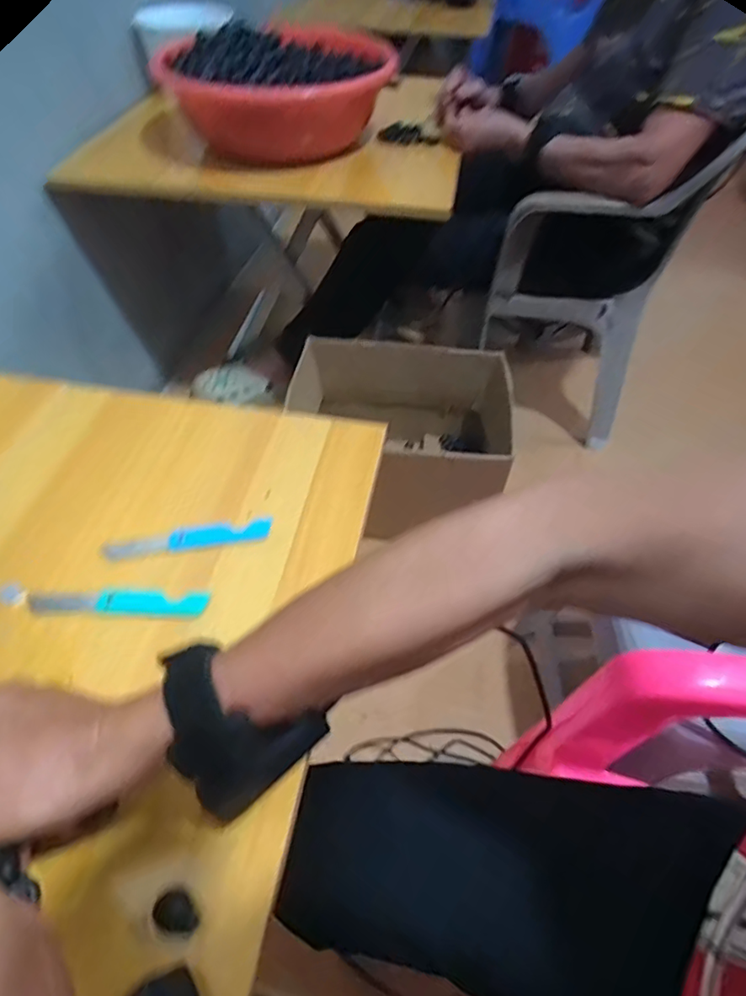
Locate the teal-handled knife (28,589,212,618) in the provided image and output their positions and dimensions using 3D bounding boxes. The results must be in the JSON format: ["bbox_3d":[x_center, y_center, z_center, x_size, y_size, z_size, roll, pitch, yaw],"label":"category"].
[{"bbox_3d":[-0.169,0.068,0.365,0.117,0.004,0.019,3,50,1],"label":"teal-handled knife"}]

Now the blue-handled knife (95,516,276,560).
[{"bbox_3d":[-0.135,0.030,0.400,0.119,0.006,0.020,-8,51,-8],"label":"blue-handled knife"}]

